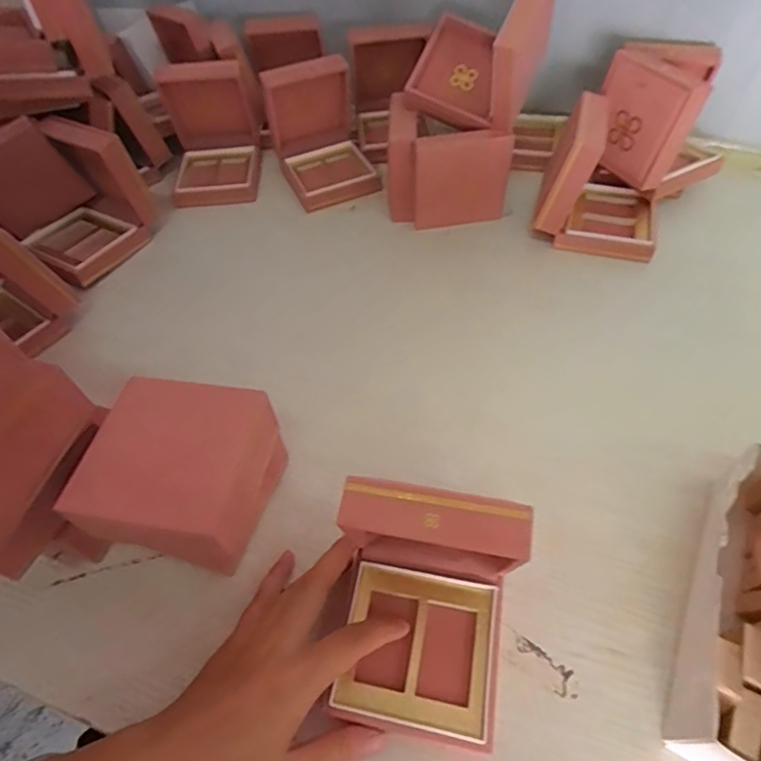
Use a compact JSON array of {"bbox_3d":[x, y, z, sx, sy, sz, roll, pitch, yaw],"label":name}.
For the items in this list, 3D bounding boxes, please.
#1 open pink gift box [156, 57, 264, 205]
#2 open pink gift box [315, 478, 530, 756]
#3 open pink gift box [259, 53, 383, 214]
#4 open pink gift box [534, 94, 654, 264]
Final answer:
[{"bbox_3d":[-0.188,-0.277,0.563,0.101,0.110,0.142,-12,54,-3],"label":"open pink gift box"},{"bbox_3d":[0.017,0.119,0.256,0.092,0.099,0.094,8,56,11],"label":"open pink gift box"},{"bbox_3d":[-0.065,-0.268,0.543,0.100,0.109,0.130,-16,55,-6],"label":"open pink gift box"},{"bbox_3d":[0.210,-0.188,0.471,0.112,0.110,0.098,15,57,15],"label":"open pink gift box"}]

